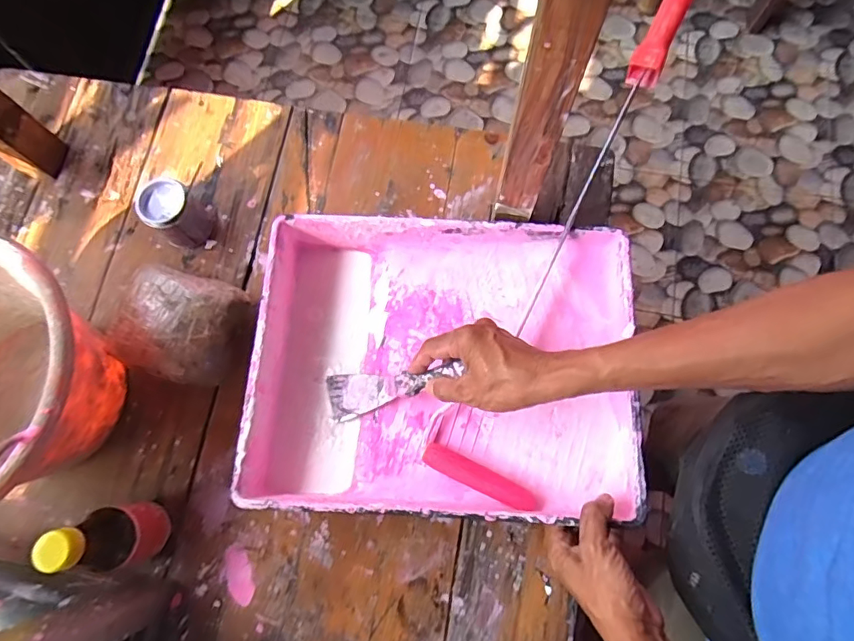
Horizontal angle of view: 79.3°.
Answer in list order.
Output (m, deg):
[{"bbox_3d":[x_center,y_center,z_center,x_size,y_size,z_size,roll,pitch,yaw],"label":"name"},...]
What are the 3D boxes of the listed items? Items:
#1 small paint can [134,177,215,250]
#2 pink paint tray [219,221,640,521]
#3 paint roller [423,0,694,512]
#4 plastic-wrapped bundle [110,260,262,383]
[{"bbox_3d":[-0.278,-0.118,0.572,0.060,0.060,0.055,0,74,1],"label":"small paint can"},{"bbox_3d":[0.013,0.041,0.505,0.347,0.081,0.273,2,74,1],"label":"pink paint tray"},{"bbox_3d":[0.161,-0.107,0.507,0.108,0.084,0.574,24,76,7],"label":"paint roller"},{"bbox_3d":[-0.249,0.006,0.530,0.113,0.072,0.111,18,75,6],"label":"plastic-wrapped bundle"}]

